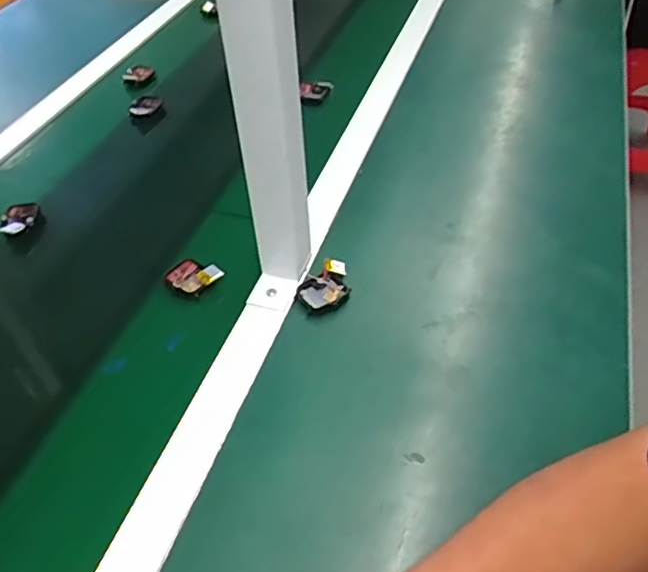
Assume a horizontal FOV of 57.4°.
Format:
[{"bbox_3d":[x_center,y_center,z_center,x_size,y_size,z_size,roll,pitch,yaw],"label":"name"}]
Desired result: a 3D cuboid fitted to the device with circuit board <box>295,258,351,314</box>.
[{"bbox_3d":[0.004,-0.001,0.566,0.043,0.018,0.063,27,54,26],"label":"device with circuit board"}]

